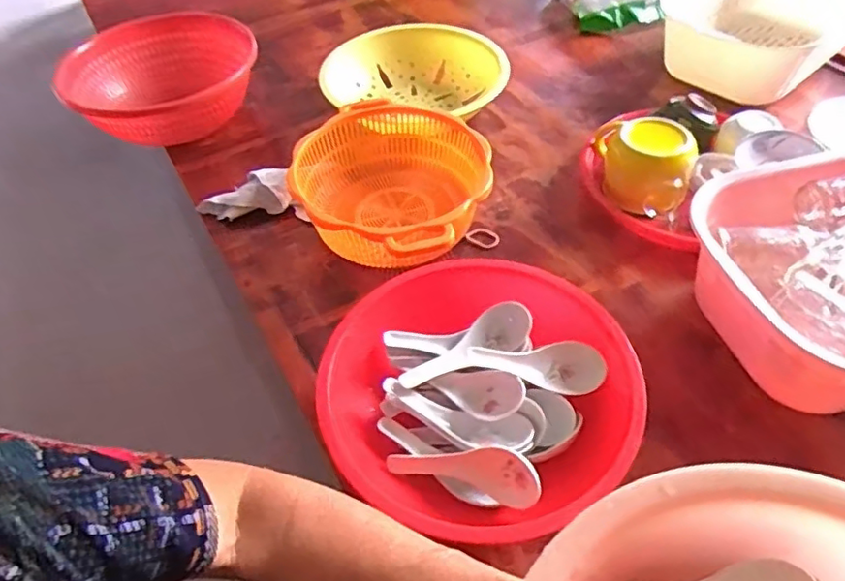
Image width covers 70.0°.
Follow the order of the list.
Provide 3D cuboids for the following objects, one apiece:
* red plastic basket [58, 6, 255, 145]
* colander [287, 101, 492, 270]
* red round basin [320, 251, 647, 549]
[{"bbox_3d":[-0.351,-0.282,0.848,0.233,0.108,0.264,-24,52,-16],"label":"red plastic basket"},{"bbox_3d":[-0.040,-0.114,0.688,0.212,0.084,0.220,-2,49,2],"label":"colander"},{"bbox_3d":[0.051,0.082,0.504,0.240,0.068,0.249,-2,48,2],"label":"red round basin"}]

